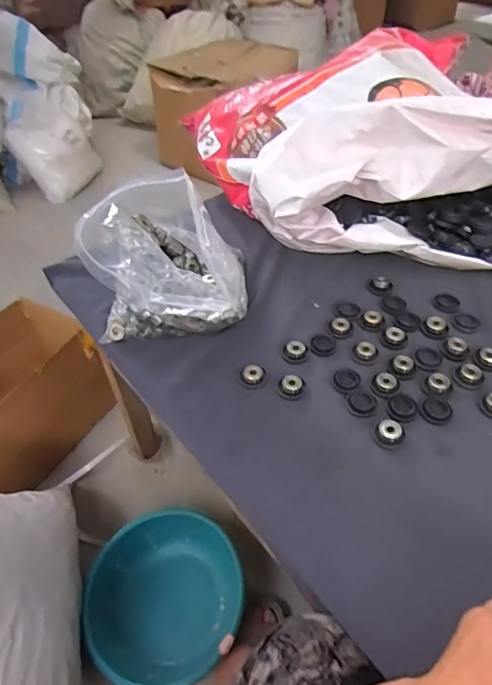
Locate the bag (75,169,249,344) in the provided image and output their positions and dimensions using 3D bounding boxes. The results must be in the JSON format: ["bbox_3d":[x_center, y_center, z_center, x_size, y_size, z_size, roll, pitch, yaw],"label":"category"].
[{"bbox_3d":[-0.111,-0.111,0.586,0.159,0.170,0.234,-15,47,-11],"label":"bag"}]

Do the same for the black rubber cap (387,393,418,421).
[{"bbox_3d":[0.167,0.070,0.516,0.029,0.004,0.032,18,49,20],"label":"black rubber cap"}]

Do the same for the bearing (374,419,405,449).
[{"bbox_3d":[0.146,0.092,0.492,0.026,0.012,0.026,-2,46,2],"label":"bearing"}]

